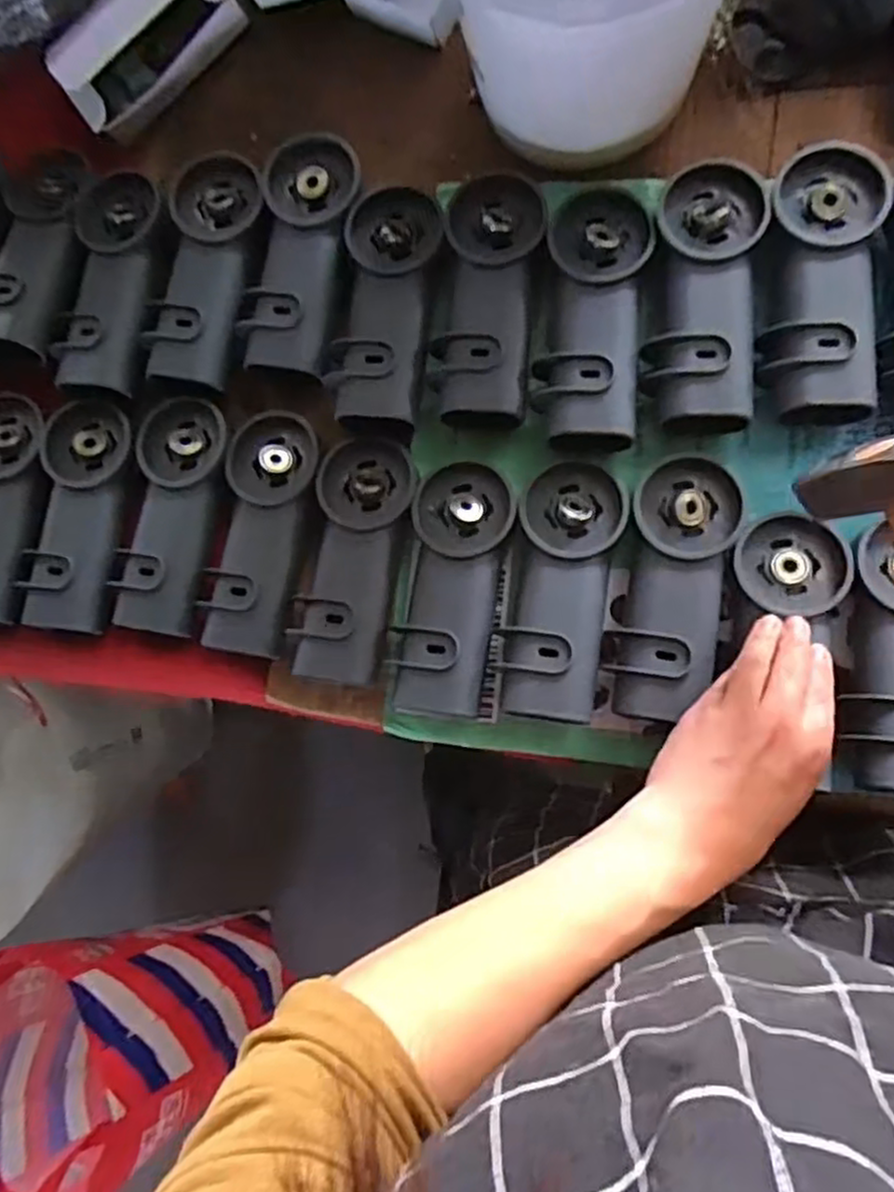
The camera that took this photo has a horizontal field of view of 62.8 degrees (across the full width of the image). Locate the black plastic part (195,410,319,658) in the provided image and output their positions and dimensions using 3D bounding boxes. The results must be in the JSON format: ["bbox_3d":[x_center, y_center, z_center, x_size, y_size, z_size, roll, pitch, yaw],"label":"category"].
[{"bbox_3d":[-0.130,-0.044,0.489,0.061,0.027,0.160,9,89,9],"label":"black plastic part"}]

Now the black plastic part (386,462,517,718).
[{"bbox_3d":[0.002,-0.004,0.462,0.061,0.035,0.160,9,89,9],"label":"black plastic part"}]

